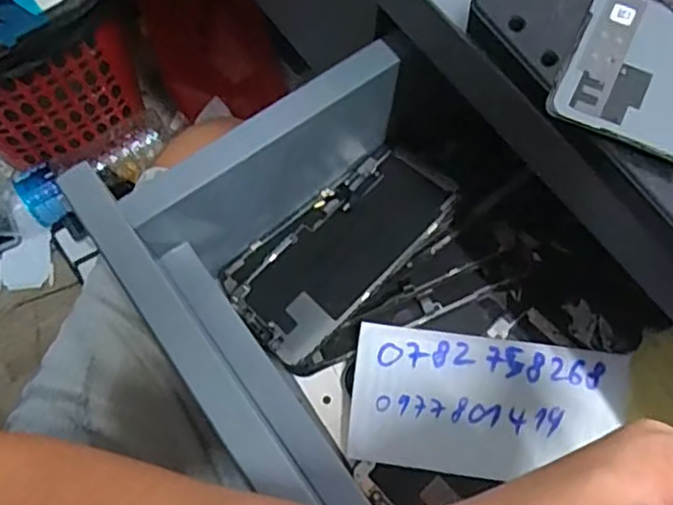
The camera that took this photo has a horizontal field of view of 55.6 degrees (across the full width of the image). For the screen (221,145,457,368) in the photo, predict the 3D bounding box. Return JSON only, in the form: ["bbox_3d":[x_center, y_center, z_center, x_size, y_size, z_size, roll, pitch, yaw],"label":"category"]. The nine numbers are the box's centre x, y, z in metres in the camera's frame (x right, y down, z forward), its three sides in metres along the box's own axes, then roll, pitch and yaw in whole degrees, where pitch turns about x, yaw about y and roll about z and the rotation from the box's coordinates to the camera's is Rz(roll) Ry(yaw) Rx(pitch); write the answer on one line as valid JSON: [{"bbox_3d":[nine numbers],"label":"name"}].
[{"bbox_3d":[-0.002,-0.005,0.378,0.133,0.009,0.080,-45,58,-5],"label":"screen"}]

